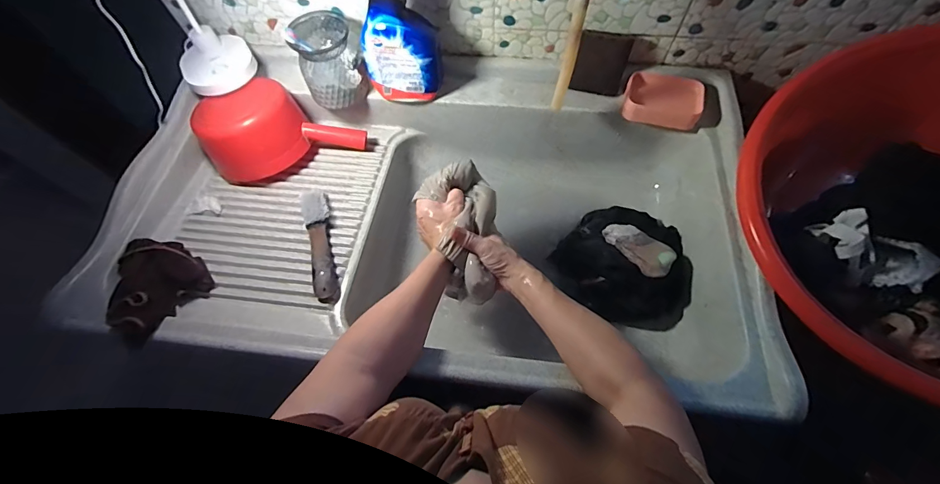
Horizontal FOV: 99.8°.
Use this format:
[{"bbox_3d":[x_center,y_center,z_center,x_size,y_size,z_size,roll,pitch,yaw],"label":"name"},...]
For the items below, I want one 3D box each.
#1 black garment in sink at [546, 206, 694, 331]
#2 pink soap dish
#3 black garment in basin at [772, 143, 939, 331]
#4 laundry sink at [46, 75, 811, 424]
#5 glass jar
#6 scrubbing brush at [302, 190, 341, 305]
[{"bbox_3d":[0.280,0.033,0.697,0.229,0.110,0.196,41,71,20],"label":"black garment in sink"},{"bbox_3d":[0.329,-0.244,0.676,0.121,0.034,0.096,18,65,11],"label":"pink soap dish"},{"bbox_3d":[0.593,0.033,0.532,0.164,0.177,0.284,-22,64,-9],"label":"black garment in basin"},{"bbox_3d":[-0.070,-0.012,0.691,0.970,0.239,0.488,6,63,5],"label":"laundry sink"},{"bbox_3d":[-0.247,-0.318,0.692,0.095,0.113,0.106,-20,64,-8],"label":"glass jar"},{"bbox_3d":[-0.240,0.001,0.635,0.038,0.027,0.207,-15,63,-5],"label":"scrubbing brush"}]

